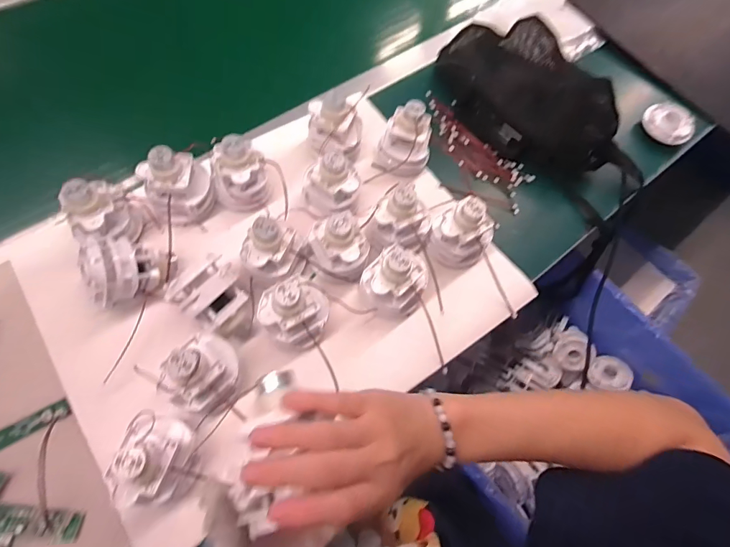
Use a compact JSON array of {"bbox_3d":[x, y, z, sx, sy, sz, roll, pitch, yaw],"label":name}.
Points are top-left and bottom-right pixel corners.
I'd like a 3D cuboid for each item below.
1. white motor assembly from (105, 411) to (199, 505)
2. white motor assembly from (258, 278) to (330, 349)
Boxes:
[{"bbox_3d":[-0.176,0.156,0.341,0.048,0.069,0.068,10,66,2],"label":"white motor assembly"},{"bbox_3d":[-0.070,0.040,0.406,0.064,0.077,0.051,-1,66,-3],"label":"white motor assembly"}]

